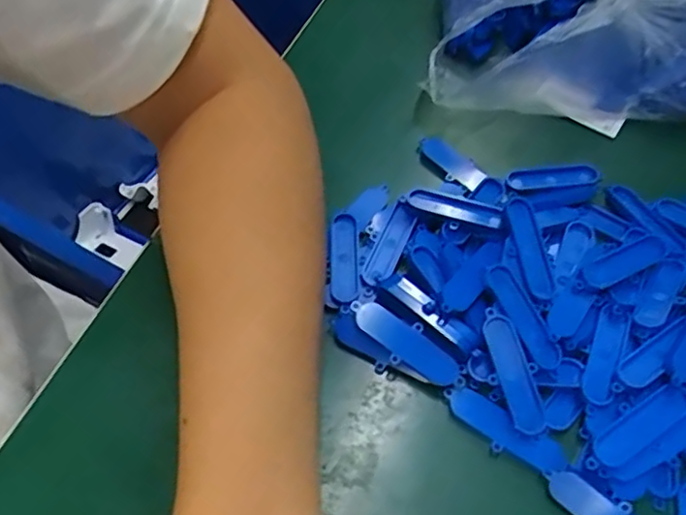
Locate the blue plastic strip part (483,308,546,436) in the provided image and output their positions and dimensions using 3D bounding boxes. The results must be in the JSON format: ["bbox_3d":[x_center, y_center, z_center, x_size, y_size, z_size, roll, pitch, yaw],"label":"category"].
[{"bbox_3d":[0.074,0.050,0.272,0.017,0.005,0.054,-14,74,-9],"label":"blue plastic strip part"}]

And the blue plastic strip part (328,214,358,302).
[{"bbox_3d":[0.000,0.000,0.310,0.014,0.005,0.051,0,59,-1],"label":"blue plastic strip part"}]

